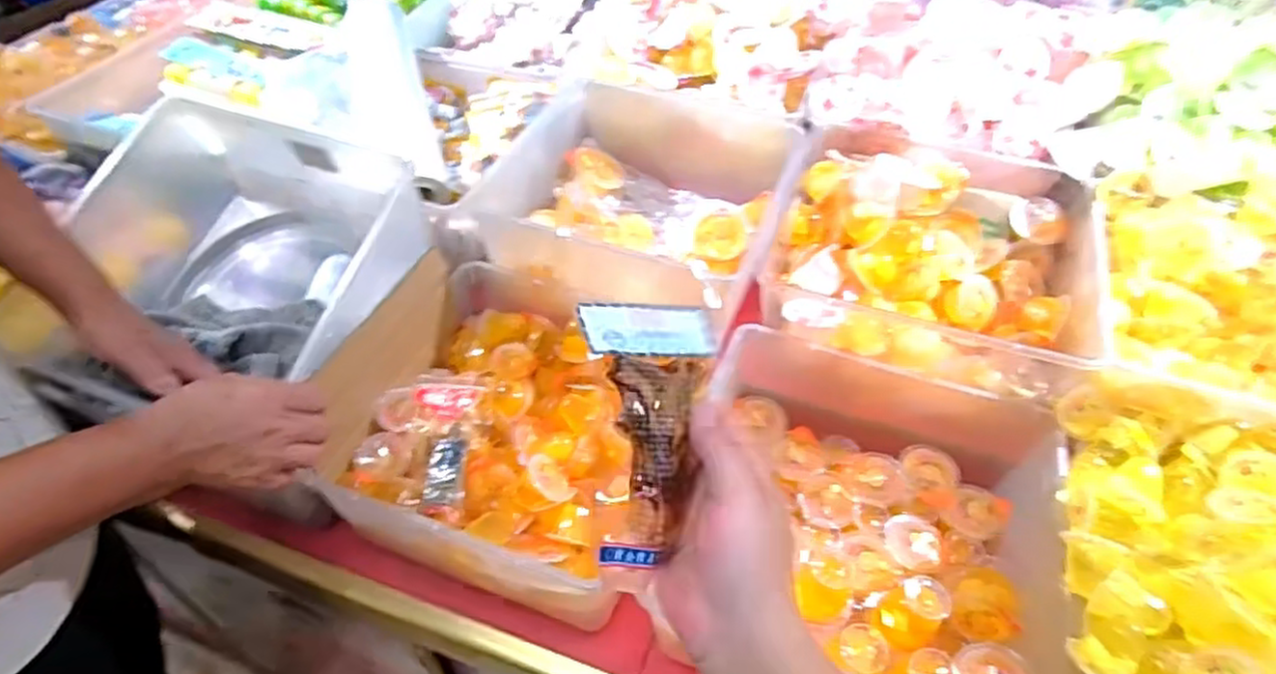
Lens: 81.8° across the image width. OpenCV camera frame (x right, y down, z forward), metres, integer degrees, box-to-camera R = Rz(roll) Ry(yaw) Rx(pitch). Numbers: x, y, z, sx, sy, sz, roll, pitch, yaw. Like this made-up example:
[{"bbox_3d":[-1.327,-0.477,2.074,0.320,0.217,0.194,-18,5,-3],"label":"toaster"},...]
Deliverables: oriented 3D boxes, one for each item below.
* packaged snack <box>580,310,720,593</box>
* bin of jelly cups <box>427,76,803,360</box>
[{"bbox_3d":[0.013,0.046,0.333,0.015,0.121,0.079,-9,-7,44],"label":"packaged snack"},{"bbox_3d":[0.001,-0.148,0.838,0.312,0.122,0.307,16,49,14],"label":"bin of jelly cups"}]

